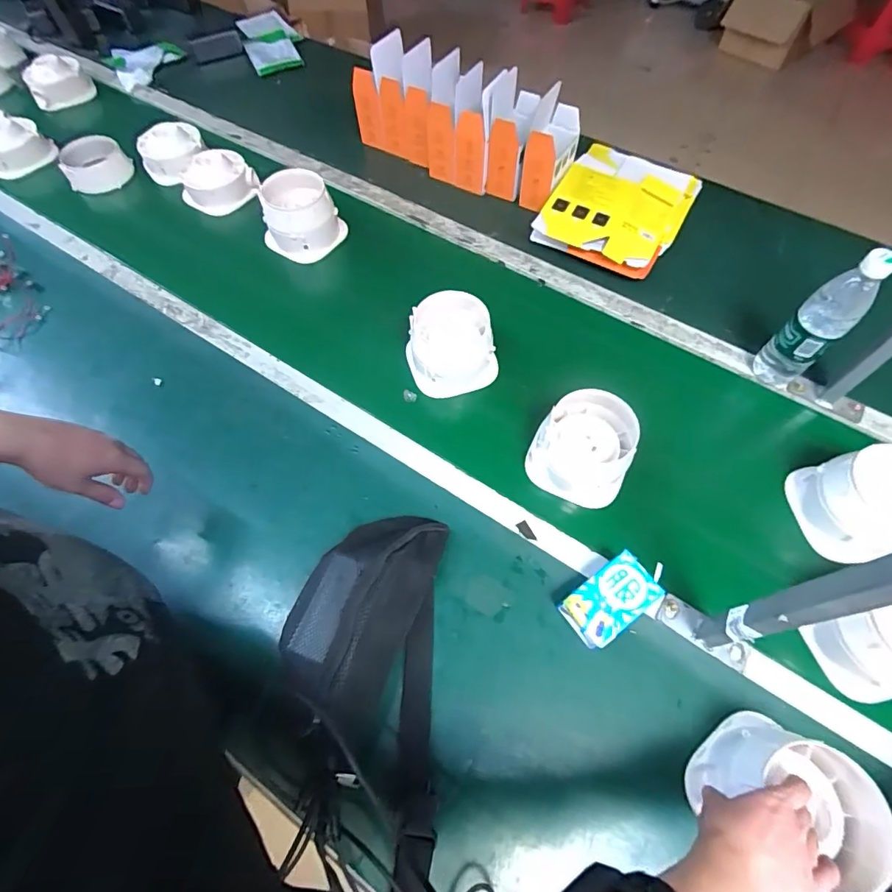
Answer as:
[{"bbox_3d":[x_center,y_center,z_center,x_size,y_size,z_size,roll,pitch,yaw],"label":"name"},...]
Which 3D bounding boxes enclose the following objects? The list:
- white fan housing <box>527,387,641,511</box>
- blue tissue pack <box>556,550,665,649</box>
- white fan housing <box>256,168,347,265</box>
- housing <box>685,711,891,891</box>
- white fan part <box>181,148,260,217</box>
[{"bbox_3d":[0.191,0.001,0.663,0.129,0.090,0.130,22,63,12],"label":"white fan housing"},{"bbox_3d":[0.205,0.186,0.581,0.122,0.045,0.075,-31,66,-15],"label":"blue tissue pack"},{"bbox_3d":[-0.277,-0.439,0.889,0.142,0.090,0.148,-19,63,-10],"label":"white fan housing"},{"bbox_3d":[0.336,0.338,0.464,0.135,0.097,0.116,35,70,19],"label":"housing"},{"bbox_3d":[-0.455,-0.525,0.947,0.143,0.077,0.107,-23,63,-12],"label":"white fan part"}]

